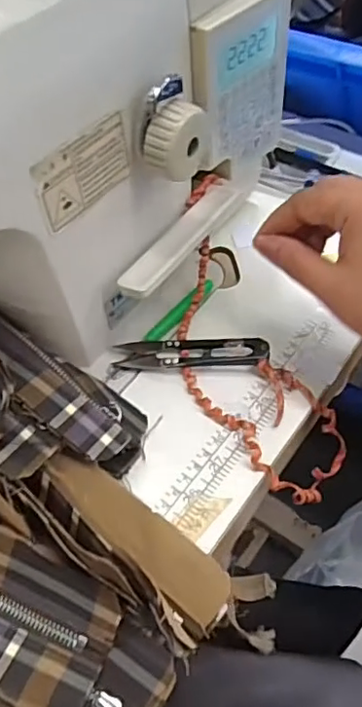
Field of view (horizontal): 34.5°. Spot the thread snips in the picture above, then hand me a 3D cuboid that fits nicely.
[{"bbox_3d":[0.007,-0.001,0.386,0.100,0.014,0.023,2,54,6],"label":"thread snips"}]

